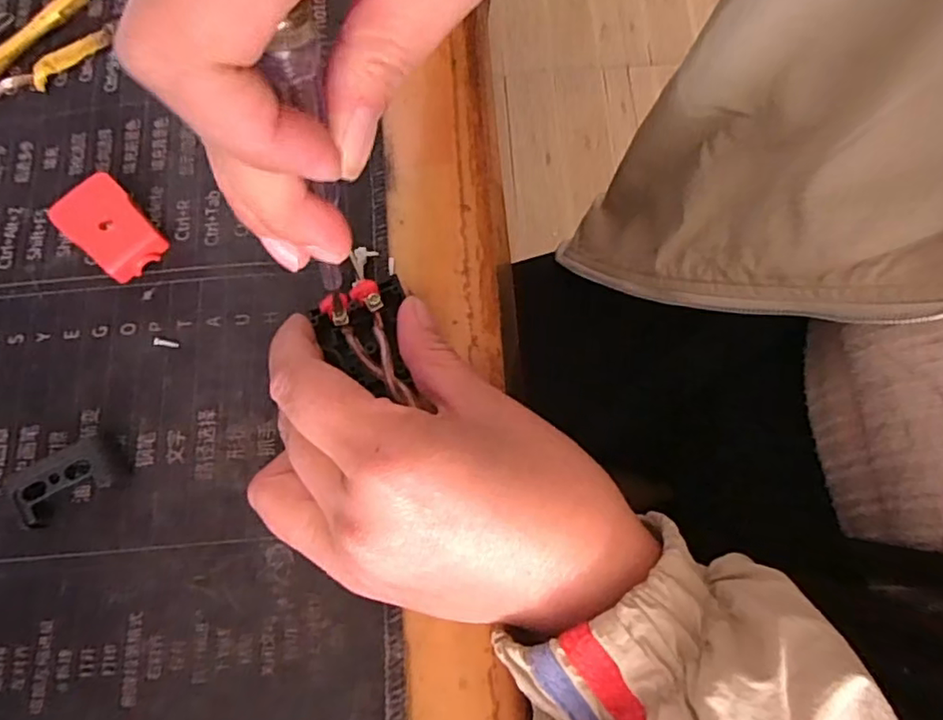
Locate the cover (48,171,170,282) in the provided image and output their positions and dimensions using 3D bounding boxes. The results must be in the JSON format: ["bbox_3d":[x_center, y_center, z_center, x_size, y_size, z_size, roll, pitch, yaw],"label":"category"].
[{"bbox_3d":[-0.148,-0.054,0.253,0.028,0.016,0.040,-44,76,-11],"label":"cover"}]

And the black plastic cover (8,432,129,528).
[{"bbox_3d":[-0.145,0.043,0.224,0.038,0.013,0.020,-26,74,-6],"label":"black plastic cover"}]

